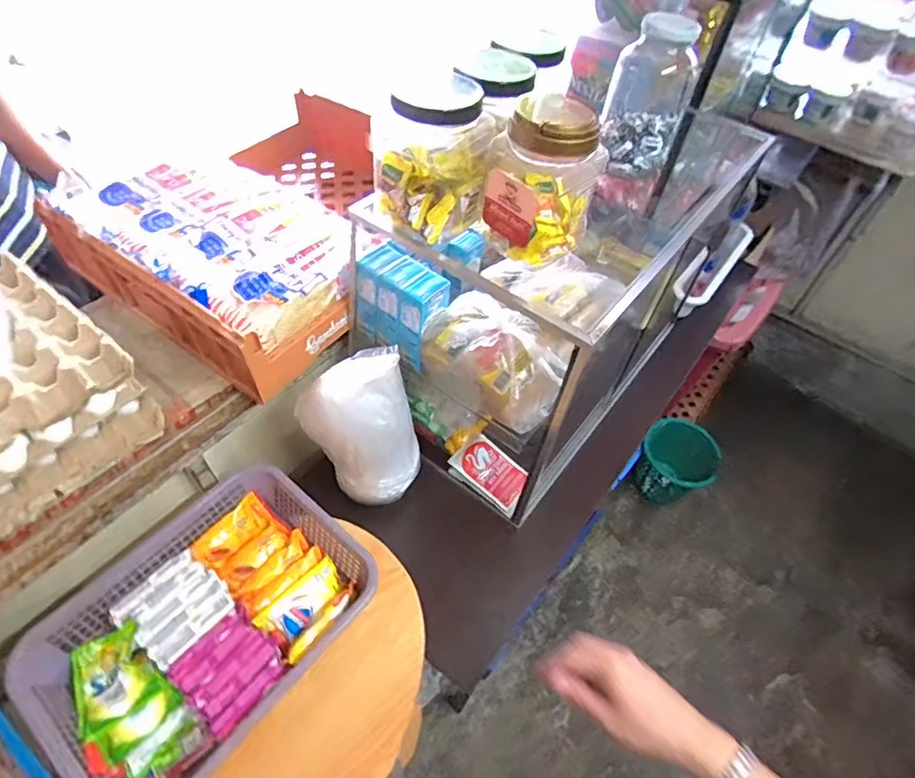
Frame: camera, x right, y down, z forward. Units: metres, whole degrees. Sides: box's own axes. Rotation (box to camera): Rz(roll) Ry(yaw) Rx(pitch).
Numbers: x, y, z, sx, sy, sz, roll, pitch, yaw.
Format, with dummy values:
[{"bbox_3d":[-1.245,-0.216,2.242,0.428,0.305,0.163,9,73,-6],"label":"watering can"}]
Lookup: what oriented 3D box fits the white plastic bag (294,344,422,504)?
[{"bbox_3d":[-0.125,0.059,0.704,0.141,0.239,0.082,-14,54,-12],"label":"white plastic bag"}]

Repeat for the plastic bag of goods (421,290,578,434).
[{"bbox_3d":[0.046,-0.038,0.691,0.181,0.125,0.083,30,57,19],"label":"plastic bag of goods"}]

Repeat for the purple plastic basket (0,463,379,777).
[{"bbox_3d":[-0.302,0.275,0.648,0.271,0.081,0.345,35,59,22],"label":"purple plastic basket"}]

